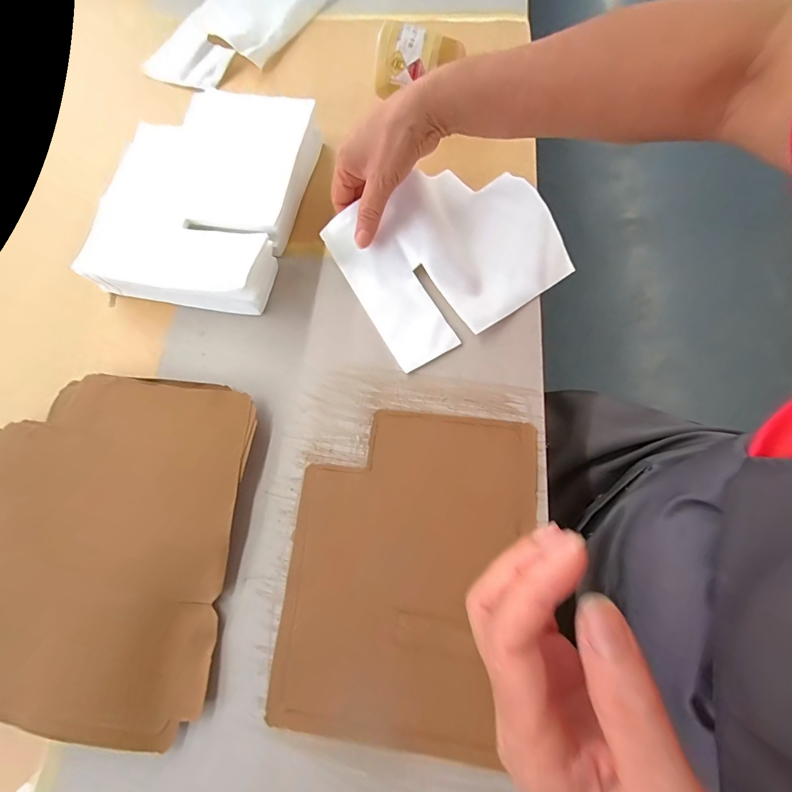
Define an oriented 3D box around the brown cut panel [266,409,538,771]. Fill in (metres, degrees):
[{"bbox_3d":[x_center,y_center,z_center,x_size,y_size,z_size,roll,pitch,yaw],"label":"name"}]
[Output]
[{"bbox_3d":[0.011,0.132,0.303,0.189,0.005,0.242,6,72,6],"label":"brown cut panel"}]

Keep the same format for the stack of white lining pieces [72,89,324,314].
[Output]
[{"bbox_3d":[-0.193,-0.206,0.389,0.177,0.053,0.234,10,74,4],"label":"stack of white lining pieces"}]

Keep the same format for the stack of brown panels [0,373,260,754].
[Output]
[{"bbox_3d":[-0.253,0.111,0.305,0.235,0.032,0.265,4,72,3],"label":"stack of brown panels"}]

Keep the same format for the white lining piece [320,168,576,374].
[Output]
[{"bbox_3d":[0.062,-0.149,0.376,0.223,0.041,0.169,-32,75,-8],"label":"white lining piece"}]

